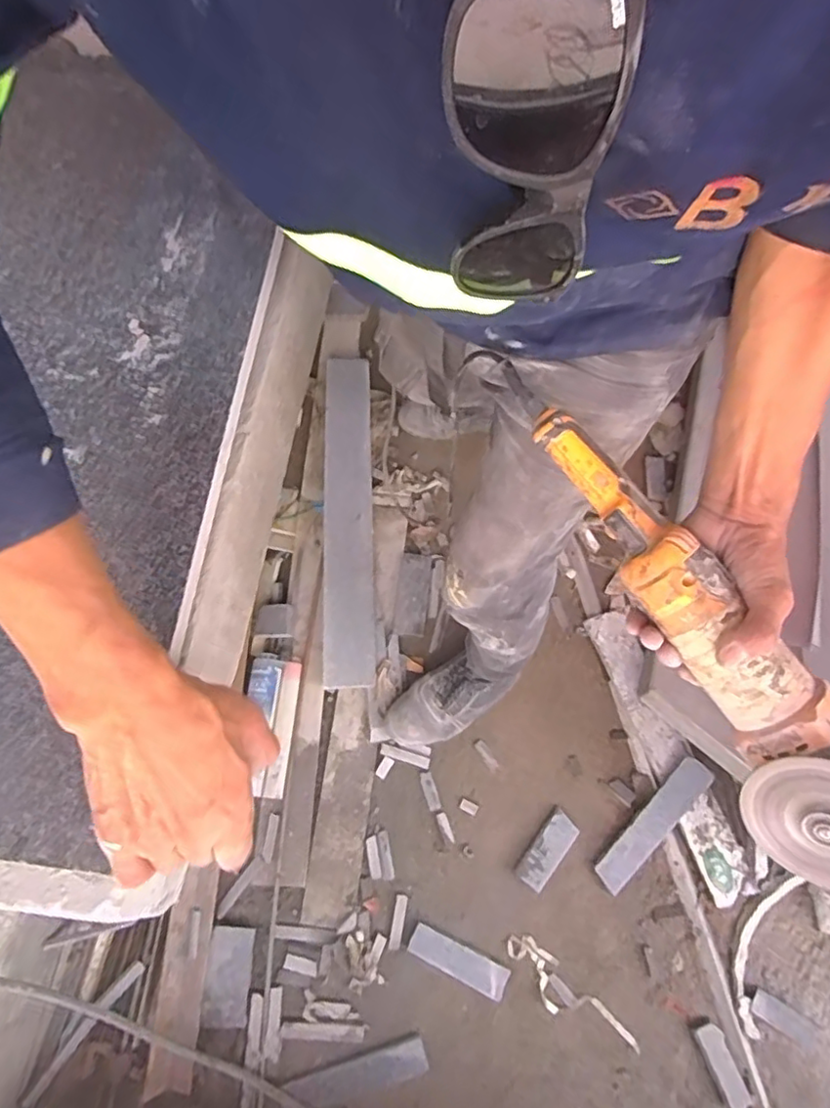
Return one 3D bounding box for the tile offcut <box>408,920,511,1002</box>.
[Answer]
[{"bbox_3d":[0.072,0.685,1.024,0.168,0.015,0.049,25,72,7],"label":"tile offcut"}]

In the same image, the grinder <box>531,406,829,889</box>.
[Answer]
[{"bbox_3d":[0.207,0.052,0.439,0.089,0.070,0.384,-32,79,-11],"label":"grinder"}]

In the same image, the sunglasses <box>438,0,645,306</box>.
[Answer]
[{"bbox_3d":[0.033,-0.130,0.191,0.056,0.121,0.041,3,69,-4],"label":"sunglasses"}]

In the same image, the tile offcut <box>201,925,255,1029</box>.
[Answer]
[{"bbox_3d":[-0.306,0.688,0.989,0.066,0.012,0.140,4,69,-3],"label":"tile offcut"}]

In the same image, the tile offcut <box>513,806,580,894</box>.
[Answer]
[{"bbox_3d":[0.235,0.525,1.078,0.058,0.013,0.135,33,78,22],"label":"tile offcut"}]

